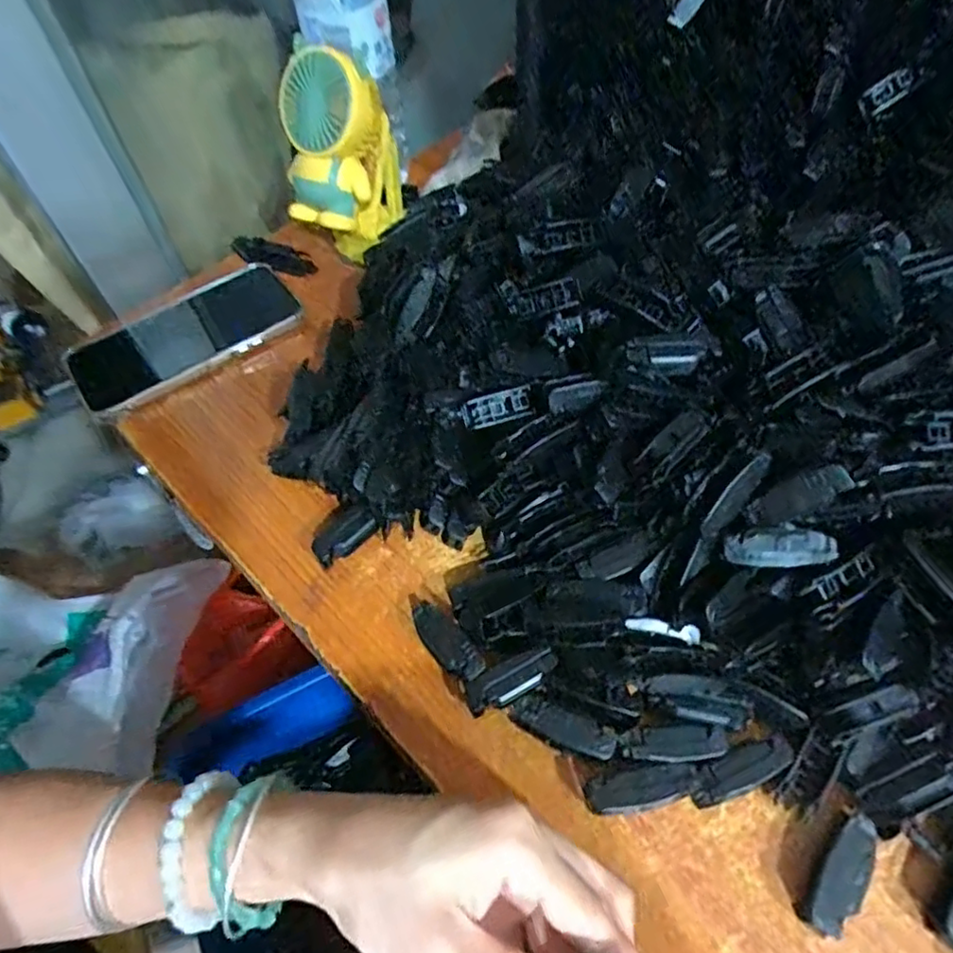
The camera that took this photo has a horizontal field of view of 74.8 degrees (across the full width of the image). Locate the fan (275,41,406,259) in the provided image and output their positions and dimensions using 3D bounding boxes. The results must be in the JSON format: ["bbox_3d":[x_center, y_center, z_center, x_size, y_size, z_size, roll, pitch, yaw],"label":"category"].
[{"bbox_3d":[-0.100,-0.229,0.464,0.071,0.154,0.097,-3,55,2],"label":"fan"}]

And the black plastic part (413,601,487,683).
[{"bbox_3d":[-0.015,0.087,0.324,0.018,0.020,0.047,-35,60,-19],"label":"black plastic part"}]

